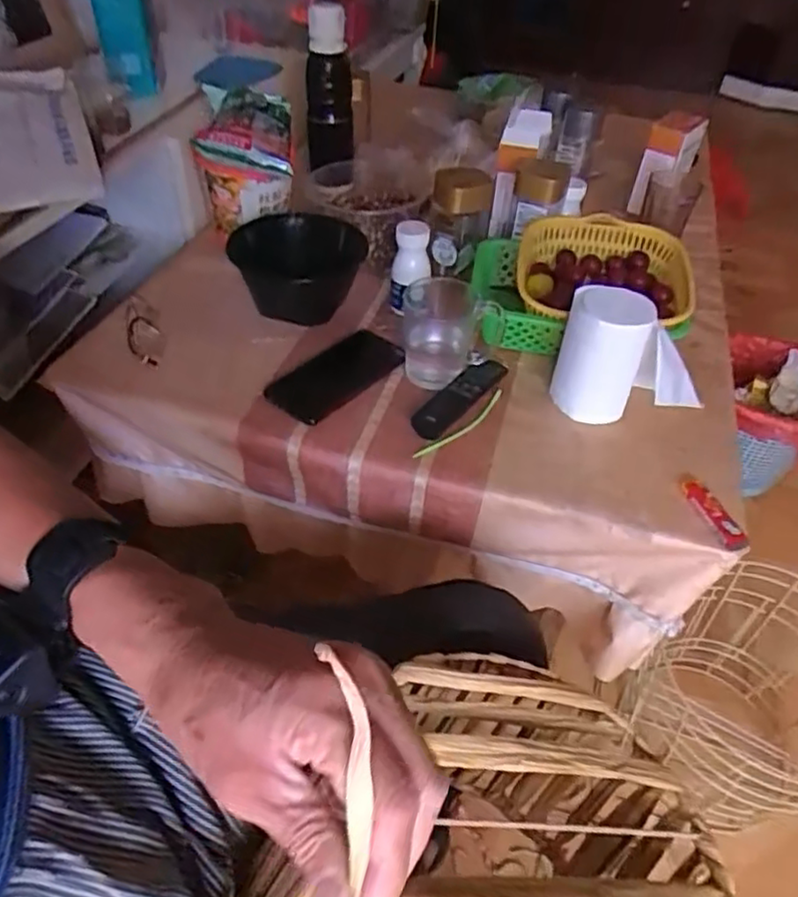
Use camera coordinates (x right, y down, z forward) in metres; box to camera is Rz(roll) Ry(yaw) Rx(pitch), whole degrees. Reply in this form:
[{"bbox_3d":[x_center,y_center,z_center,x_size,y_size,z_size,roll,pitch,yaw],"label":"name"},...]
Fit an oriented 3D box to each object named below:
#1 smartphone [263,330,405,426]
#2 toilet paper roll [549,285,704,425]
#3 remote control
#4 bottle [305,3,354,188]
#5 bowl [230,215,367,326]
[{"bbox_3d":[-0.068,-0.085,0.740,0.085,0.010,0.166,33,53,27],"label":"smartphone"},{"bbox_3d":[0.245,-0.096,0.685,0.149,0.131,0.082,12,46,10],"label":"toilet paper roll"},{"bbox_3d":[0.067,-0.057,0.712,0.043,0.021,0.145,28,51,24],"label":"remote control"},{"bbox_3d":[-0.108,-0.528,0.991,0.069,0.230,0.078,-4,45,-7],"label":"bottle"},{"bbox_3d":[-0.130,-0.236,0.834,0.134,0.091,0.147,1,45,-1],"label":"bowl"}]

